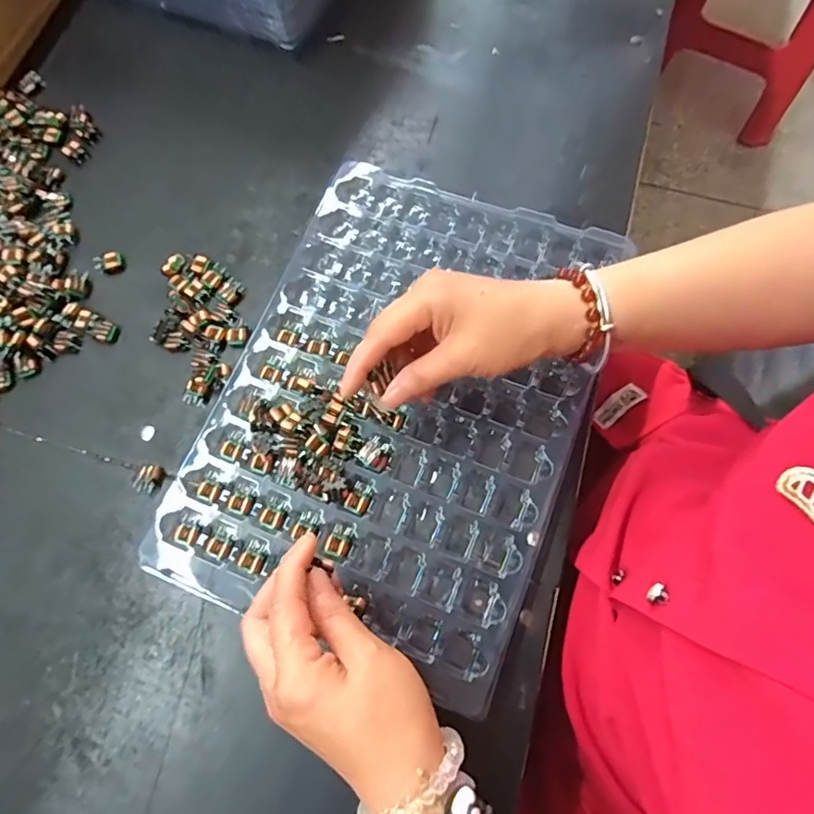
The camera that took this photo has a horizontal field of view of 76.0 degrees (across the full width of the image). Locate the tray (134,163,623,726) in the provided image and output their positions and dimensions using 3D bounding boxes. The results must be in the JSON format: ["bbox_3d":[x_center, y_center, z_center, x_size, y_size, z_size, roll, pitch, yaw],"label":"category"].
[{"bbox_3d":[-0.001,-0.009,0.366,0.239,0.023,0.332,20,75,8],"label":"tray"}]

